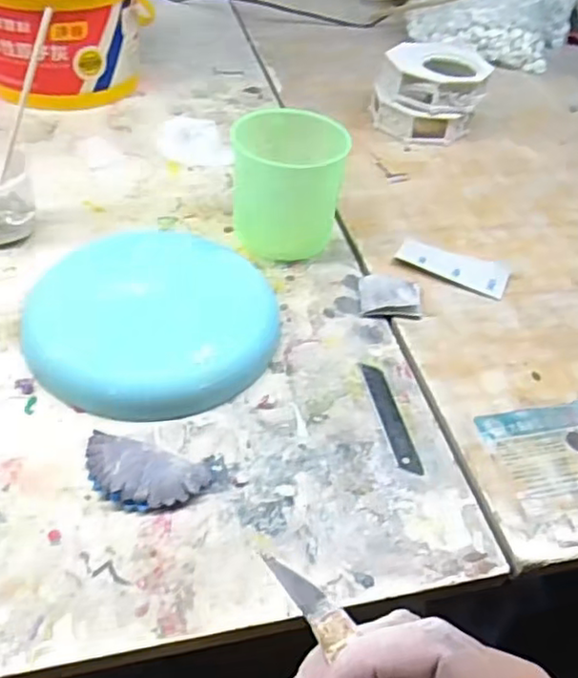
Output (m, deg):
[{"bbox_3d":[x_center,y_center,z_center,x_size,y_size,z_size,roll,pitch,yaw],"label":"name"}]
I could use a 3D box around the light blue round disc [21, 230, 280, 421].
[{"bbox_3d":[-0.100,-0.015,0.481,0.171,0.030,0.171,4,45,-4],"label":"light blue round disc"}]

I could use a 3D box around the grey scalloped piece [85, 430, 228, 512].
[{"bbox_3d":[-0.086,0.081,0.395,0.086,0.015,0.046,9,45,2],"label":"grey scalloped piece"}]

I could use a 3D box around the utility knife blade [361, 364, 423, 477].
[{"bbox_3d":[0.071,0.052,0.452,0.016,0.004,0.096,-5,46,-12],"label":"utility knife blade"}]

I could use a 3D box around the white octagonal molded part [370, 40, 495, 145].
[{"bbox_3d":[0.163,-0.288,0.756,0.127,0.080,0.100,13,45,5],"label":"white octagonal molded part"}]

